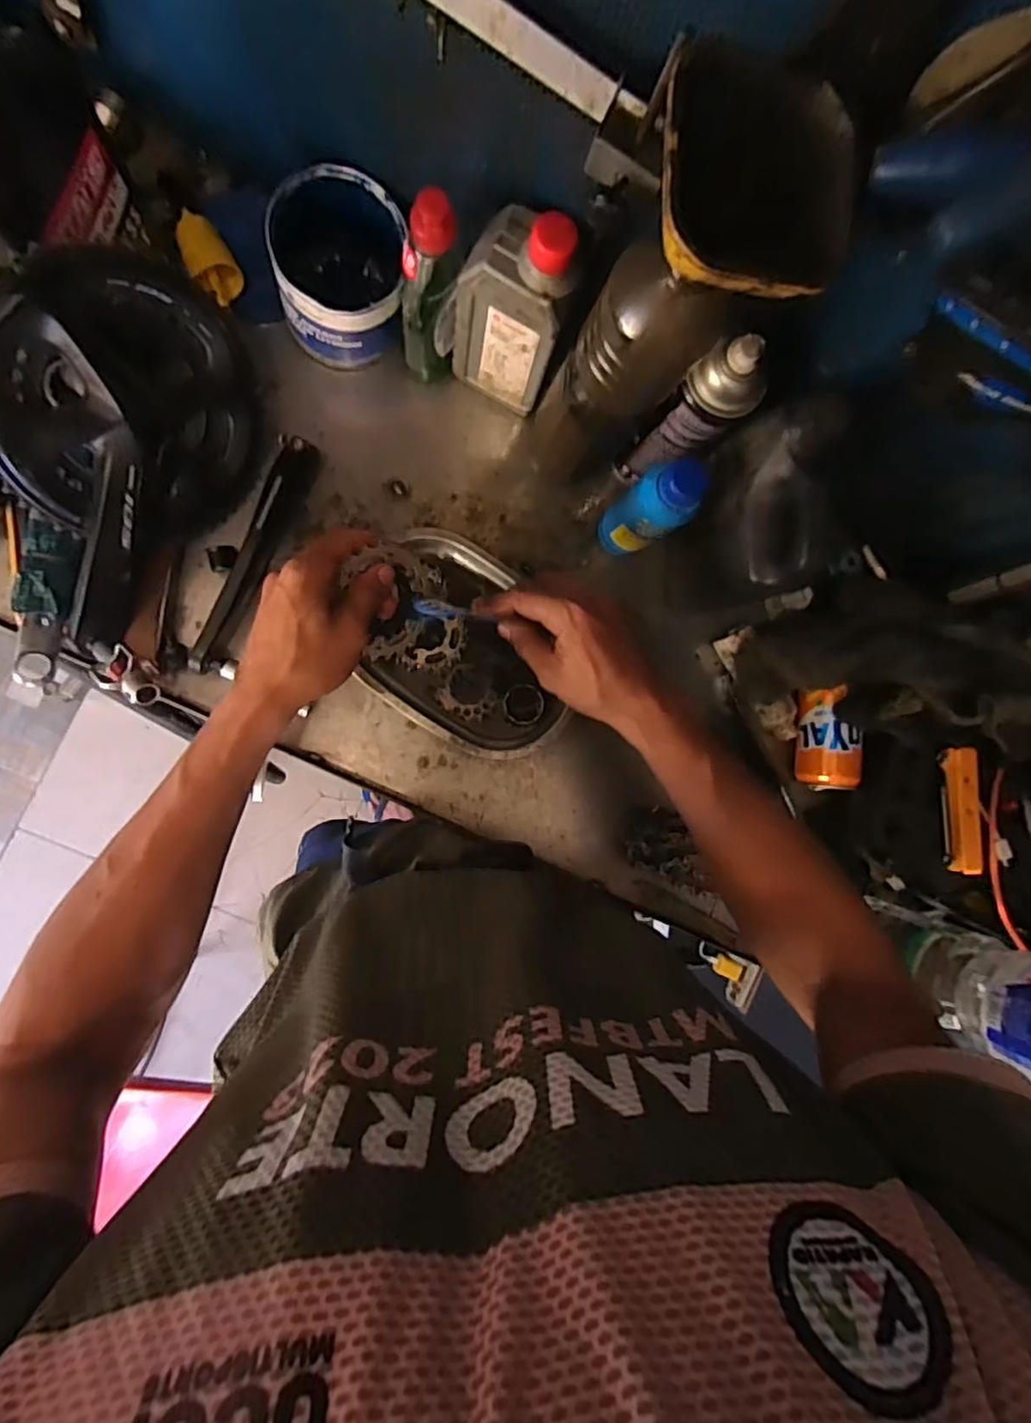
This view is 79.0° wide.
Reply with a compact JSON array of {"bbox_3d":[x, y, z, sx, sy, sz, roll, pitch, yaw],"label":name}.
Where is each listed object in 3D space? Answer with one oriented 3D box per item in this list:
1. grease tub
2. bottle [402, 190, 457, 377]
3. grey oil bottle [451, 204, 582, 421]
[{"bbox_3d":[-0.142,-0.354,0.511,0.094,0.108,0.118,-3,90,-10],"label":"grease tub"},{"bbox_3d":[-0.068,-0.317,0.491,0.039,0.176,0.053,0,89,-10],"label":"bottle"},{"bbox_3d":[-0.003,-0.301,0.484,0.077,0.182,0.047,29,85,-8],"label":"grey oil bottle"}]

